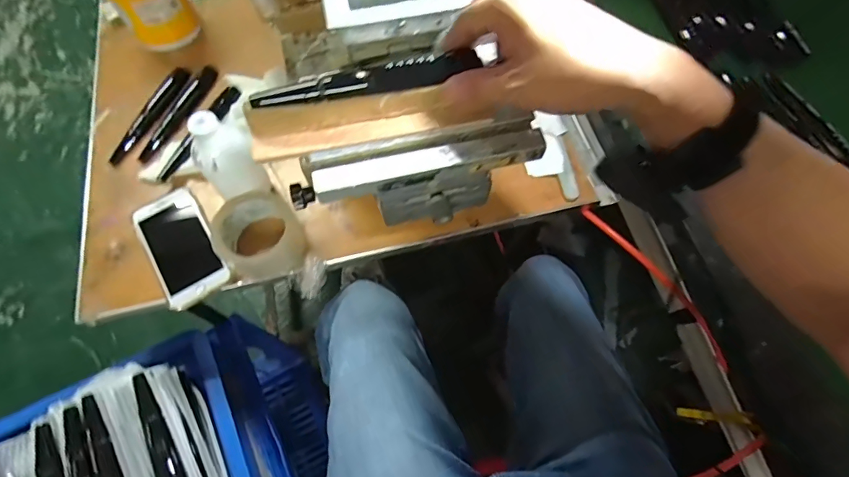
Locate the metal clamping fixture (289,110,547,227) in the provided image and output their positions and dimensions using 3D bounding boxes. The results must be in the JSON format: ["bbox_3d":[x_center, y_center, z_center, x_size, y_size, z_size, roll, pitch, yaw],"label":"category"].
[{"bbox_3d":[-0.009,-0.050,0.398,0.210,0.096,0.053,-13,67,-5],"label":"metal clamping fixture"}]

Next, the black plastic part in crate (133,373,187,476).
[{"bbox_3d":[-0.290,0.232,0.488,0.024,0.012,0.174,-28,69,-11],"label":"black plastic part in crate"}]

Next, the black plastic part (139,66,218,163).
[{"bbox_3d":[-0.360,-0.186,0.640,0.036,0.007,0.174,20,68,9],"label":"black plastic part"}]

